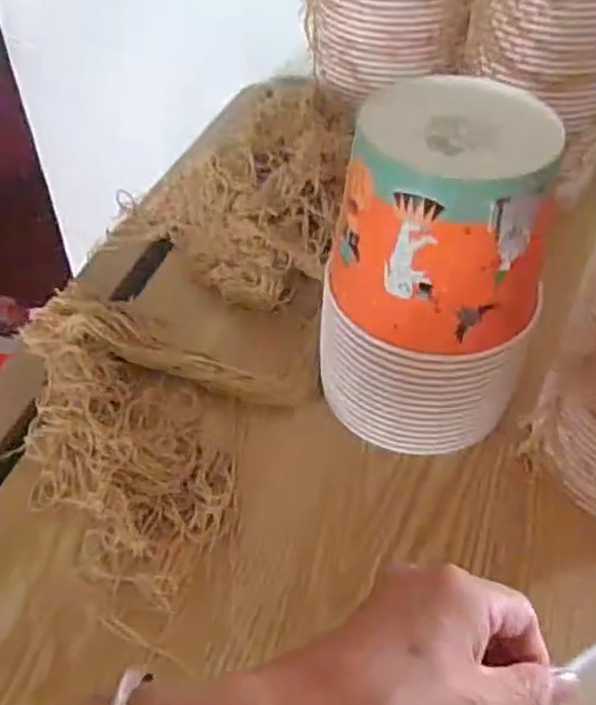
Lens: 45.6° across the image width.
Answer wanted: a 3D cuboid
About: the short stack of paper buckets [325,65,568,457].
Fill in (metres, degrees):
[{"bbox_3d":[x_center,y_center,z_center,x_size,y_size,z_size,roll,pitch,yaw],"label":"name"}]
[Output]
[{"bbox_3d":[0.093,-0.058,0.530,0.146,0.248,0.151,4,46,5],"label":"short stack of paper buckets"}]

